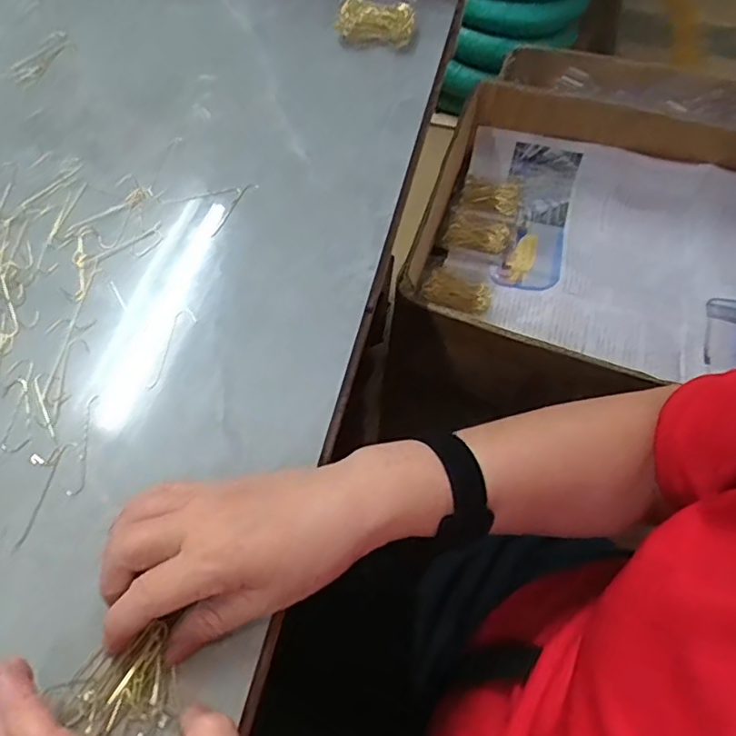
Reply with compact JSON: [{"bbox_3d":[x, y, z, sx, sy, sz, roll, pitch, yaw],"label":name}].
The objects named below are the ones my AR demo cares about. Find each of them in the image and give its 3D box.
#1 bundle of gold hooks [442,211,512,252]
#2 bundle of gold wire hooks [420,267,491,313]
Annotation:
[{"bbox_3d":[0.132,-0.161,0.707,0.073,0.013,0.046,23,61,9],"label":"bundle of gold hooks"},{"bbox_3d":[0.099,-0.086,0.662,0.074,0.011,0.048,24,62,10],"label":"bundle of gold wire hooks"}]

